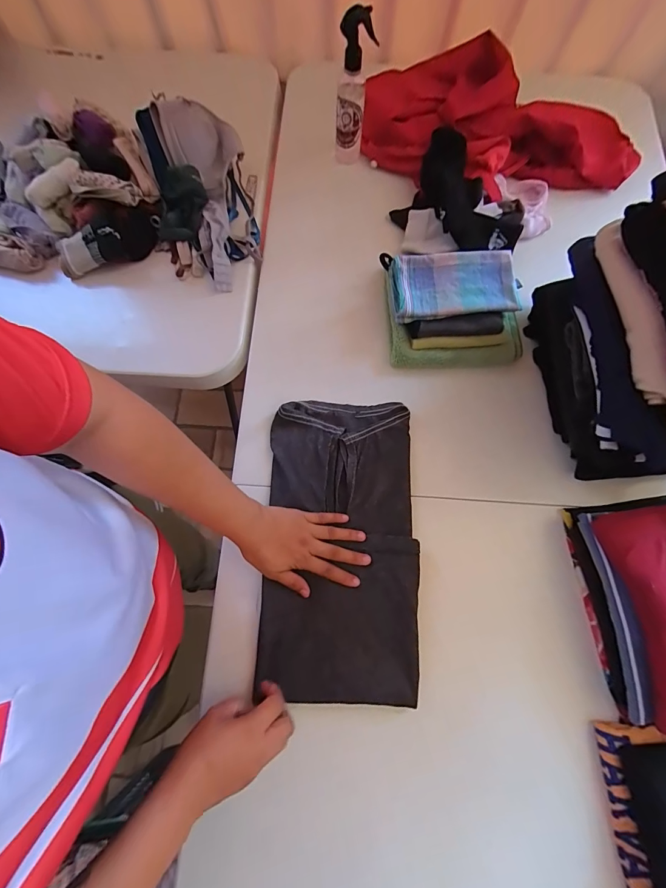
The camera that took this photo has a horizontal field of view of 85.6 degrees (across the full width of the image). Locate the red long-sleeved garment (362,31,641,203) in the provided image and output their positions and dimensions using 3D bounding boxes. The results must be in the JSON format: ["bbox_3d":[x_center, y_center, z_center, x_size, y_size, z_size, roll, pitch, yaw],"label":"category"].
[{"bbox_3d":[0.282,-0.555,0.648,0.460,0.102,0.274,36,77,10],"label":"red long-sleeved garment"}]

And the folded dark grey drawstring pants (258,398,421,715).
[{"bbox_3d":[0.011,0.126,0.487,0.199,0.019,0.385,0,73,1],"label":"folded dark grey drawstring pants"}]

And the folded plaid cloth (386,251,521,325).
[{"bbox_3d":[0.184,-0.239,0.540,0.187,0.017,0.098,-5,85,-2],"label":"folded plaid cloth"}]

